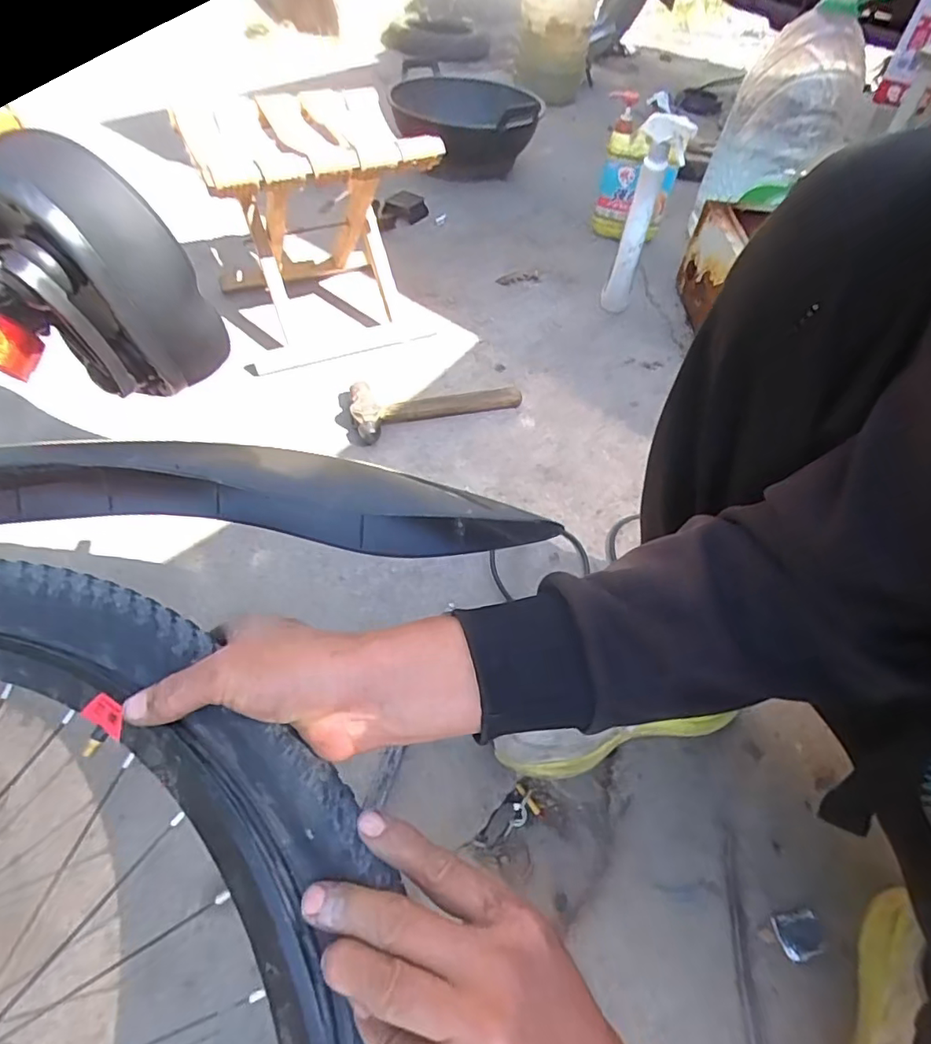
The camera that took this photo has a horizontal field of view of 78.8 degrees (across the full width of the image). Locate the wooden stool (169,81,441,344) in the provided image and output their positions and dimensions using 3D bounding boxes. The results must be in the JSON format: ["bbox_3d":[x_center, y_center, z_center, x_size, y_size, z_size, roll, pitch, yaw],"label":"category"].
[{"bbox_3d":[-0.222,-0.441,0.841,0.281,0.285,0.276,-23,57,-19],"label":"wooden stool"}]

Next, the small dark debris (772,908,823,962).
[{"bbox_3d":[0.283,0.348,0.479,0.038,0.004,0.032,-9,54,-10],"label":"small dark debris"}]

